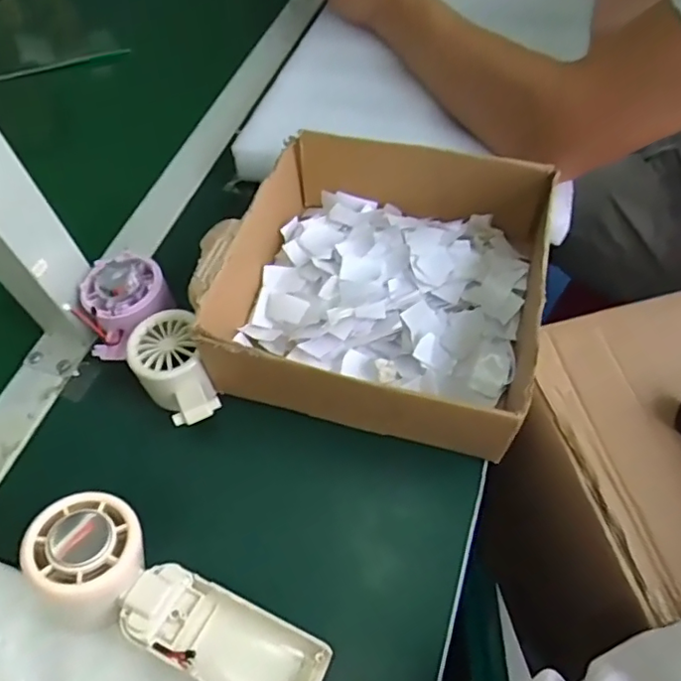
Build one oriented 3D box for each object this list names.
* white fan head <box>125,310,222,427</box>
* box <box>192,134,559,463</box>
[{"bbox_3d":[-0.112,0.024,0.385,0.049,0.048,0.075,-17,58,-7],"label":"white fan head"},{"bbox_3d":[0.035,-0.046,0.404,0.205,0.079,0.216,12,59,12],"label":"box"}]

